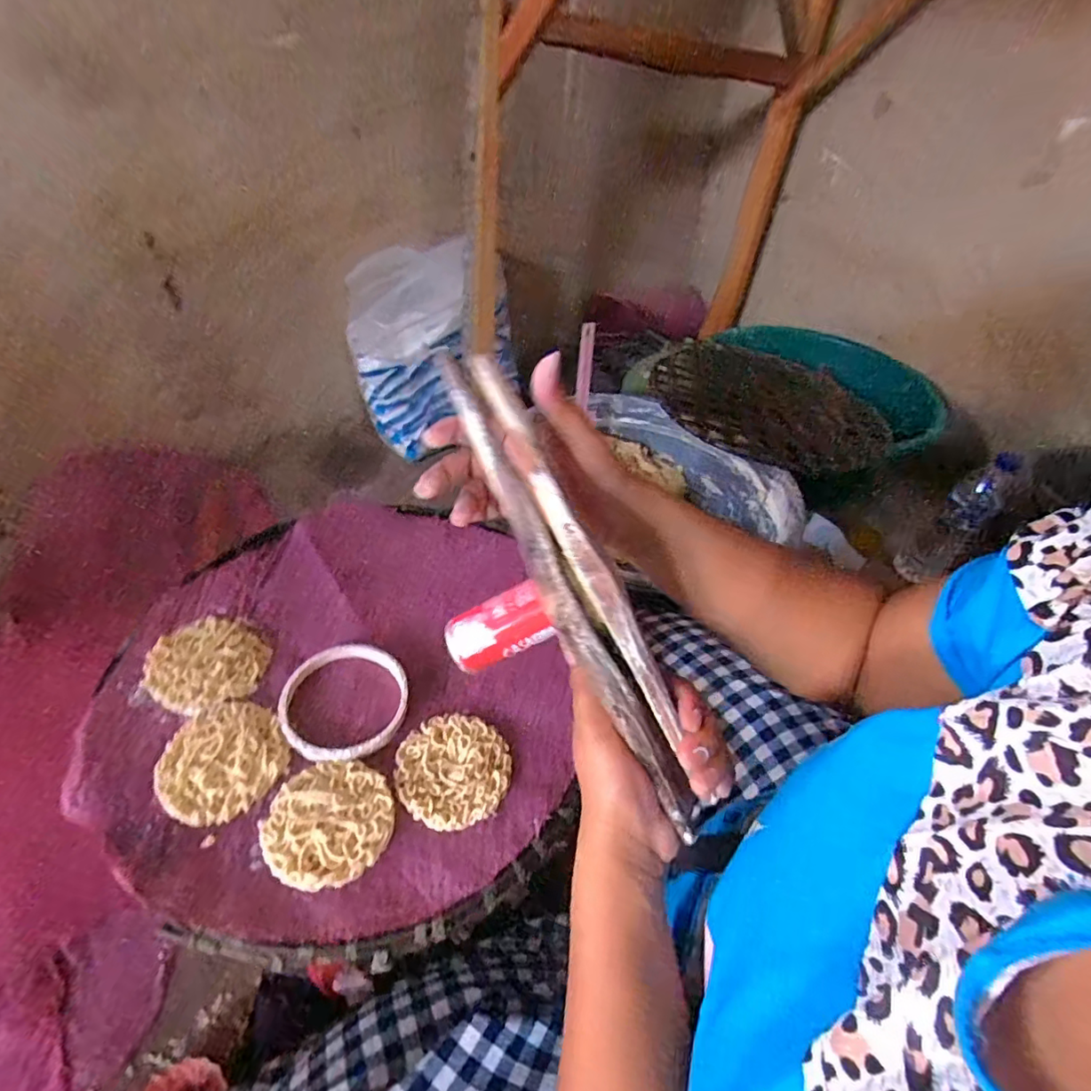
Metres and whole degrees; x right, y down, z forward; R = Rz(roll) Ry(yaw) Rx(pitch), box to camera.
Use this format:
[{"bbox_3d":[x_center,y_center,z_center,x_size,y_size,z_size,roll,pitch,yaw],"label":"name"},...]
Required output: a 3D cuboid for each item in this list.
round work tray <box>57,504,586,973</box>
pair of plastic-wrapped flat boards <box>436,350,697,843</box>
[{"bbox_3d":[-0.147,0.098,0.414,0.310,0.030,0.342,-4,44,-11],"label":"round work tray"},{"bbox_3d":[0.015,0.018,0.287,0.041,0.039,0.259,-25,87,-30],"label":"pair of plastic-wrapped flat boards"}]

